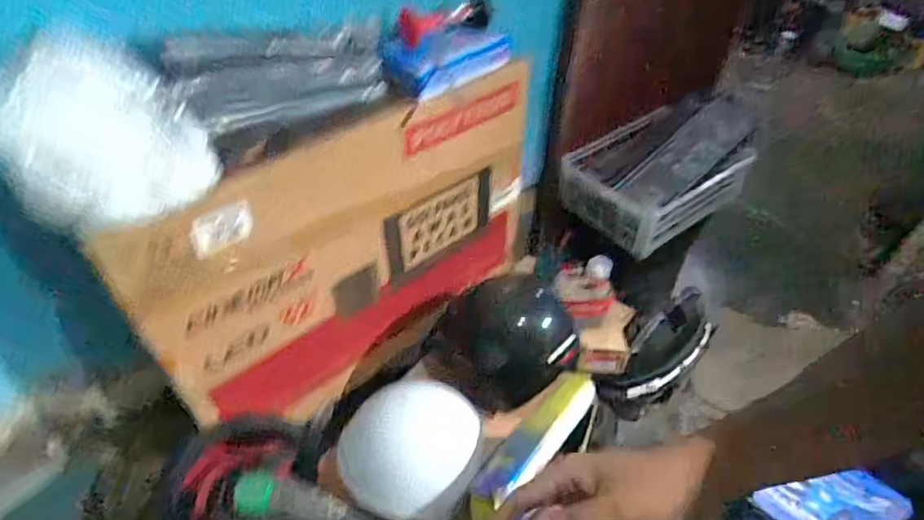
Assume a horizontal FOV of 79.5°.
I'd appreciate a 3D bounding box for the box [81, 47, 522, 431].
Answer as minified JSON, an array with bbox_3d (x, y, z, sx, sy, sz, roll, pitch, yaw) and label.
[{"bbox_3d":[-0.184,-0.034,1.065,0.161,0.491,0.790,36,55,29],"label":"box"}]

